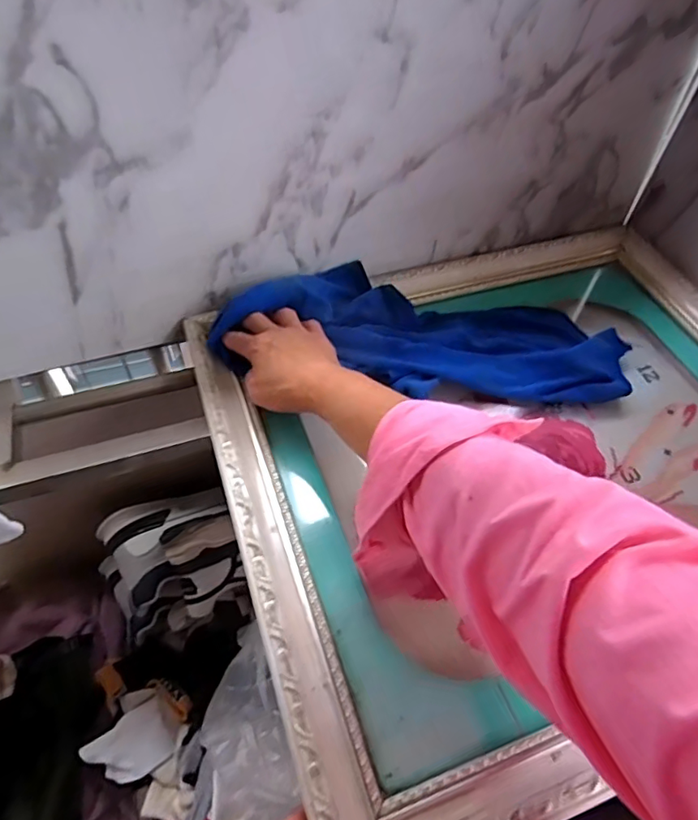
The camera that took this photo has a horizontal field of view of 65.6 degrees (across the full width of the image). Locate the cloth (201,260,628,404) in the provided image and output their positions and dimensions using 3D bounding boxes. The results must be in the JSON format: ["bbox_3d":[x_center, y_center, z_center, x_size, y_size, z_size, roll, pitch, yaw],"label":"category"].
[{"bbox_3d":[0.078,-0.069,0.521,0.384,0.031,0.151,9,53,-4],"label":"cloth"}]

